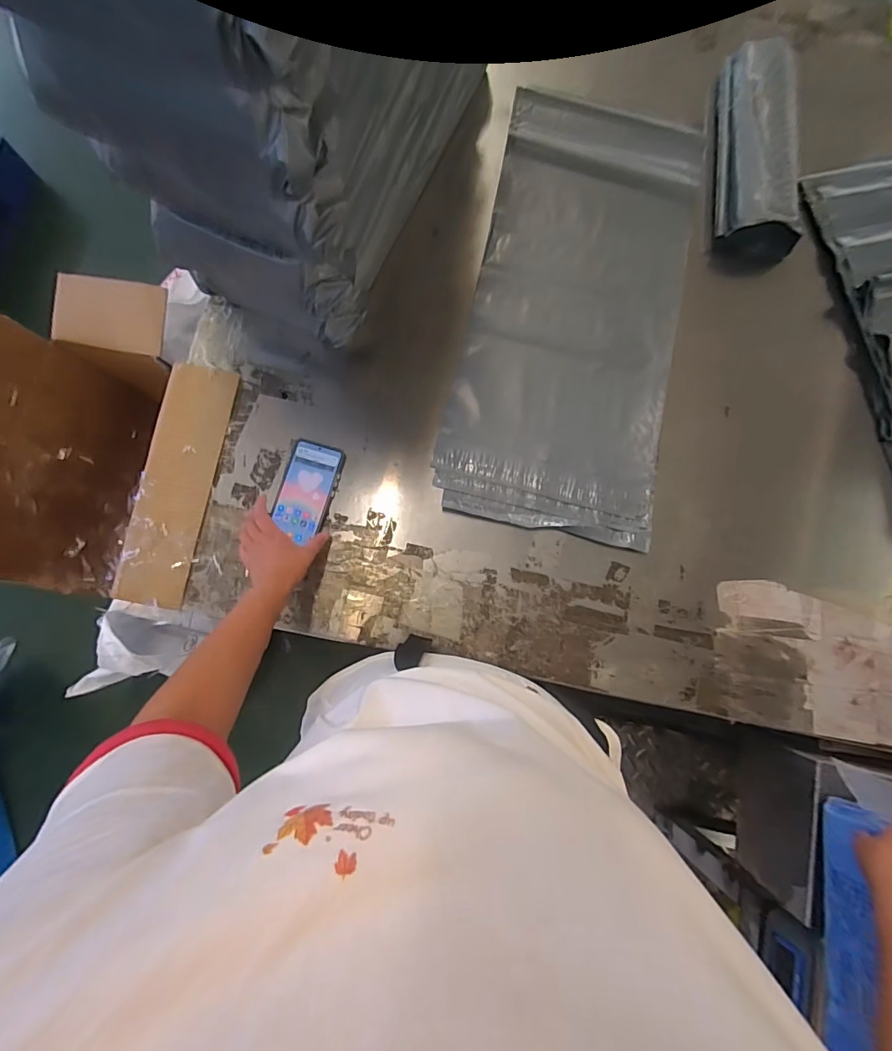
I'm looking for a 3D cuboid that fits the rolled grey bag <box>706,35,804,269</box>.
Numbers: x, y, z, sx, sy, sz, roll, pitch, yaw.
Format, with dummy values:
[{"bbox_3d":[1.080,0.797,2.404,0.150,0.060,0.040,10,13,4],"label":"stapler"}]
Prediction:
[{"bbox_3d":[0.533,-0.657,0.811,0.132,0.070,0.406,4,81,-2],"label":"rolled grey bag"}]

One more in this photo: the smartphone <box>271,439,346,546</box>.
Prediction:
[{"bbox_3d":[-0.209,-0.054,0.720,0.078,0.013,0.146,14,80,0],"label":"smartphone"}]

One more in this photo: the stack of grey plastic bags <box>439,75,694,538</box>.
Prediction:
[{"bbox_3d":[0.211,-0.361,0.777,0.332,0.021,0.740,13,80,-1],"label":"stack of grey plastic bags"}]

